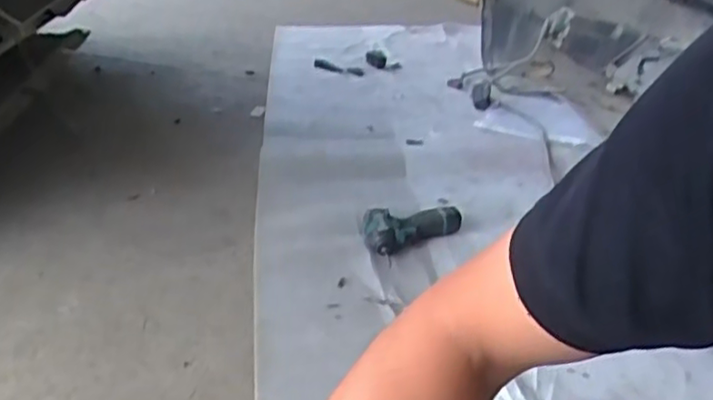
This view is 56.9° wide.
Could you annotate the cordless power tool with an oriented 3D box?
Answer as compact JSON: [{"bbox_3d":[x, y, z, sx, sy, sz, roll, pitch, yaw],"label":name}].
[{"bbox_3d":[0.099,0.052,1.383,0.226,0.050,0.136,-22,37,-36],"label":"cordless power tool"}]

